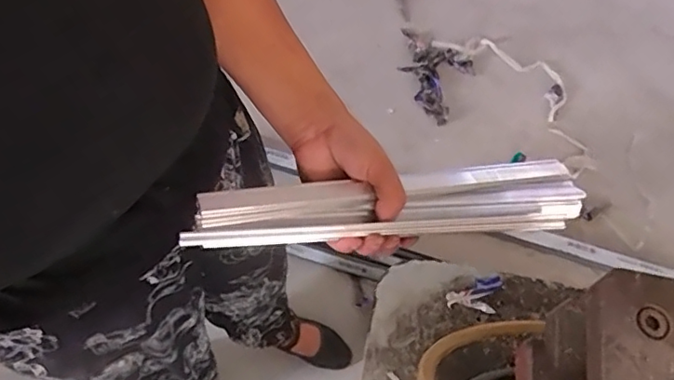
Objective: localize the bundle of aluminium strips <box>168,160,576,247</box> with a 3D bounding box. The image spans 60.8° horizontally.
[{"bbox_3d":[0.055,0.015,0.501,0.352,0.034,0.055,-4,62,-16],"label":"bundle of aluminium strips"}]

